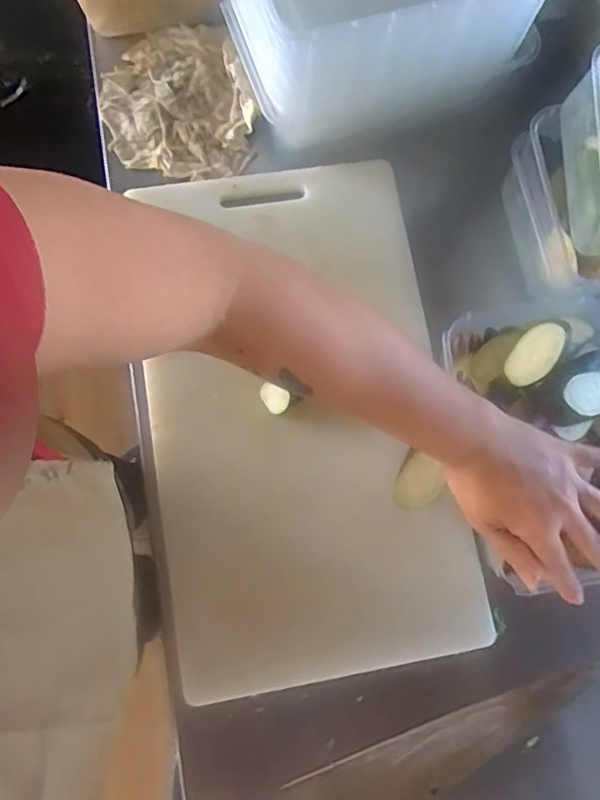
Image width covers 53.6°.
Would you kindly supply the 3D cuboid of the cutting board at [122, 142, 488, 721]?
[{"bbox_3d":[-0.004,0.005,0.489,0.237,0.019,0.420,-10,78,-3],"label":"cutting board"}]

